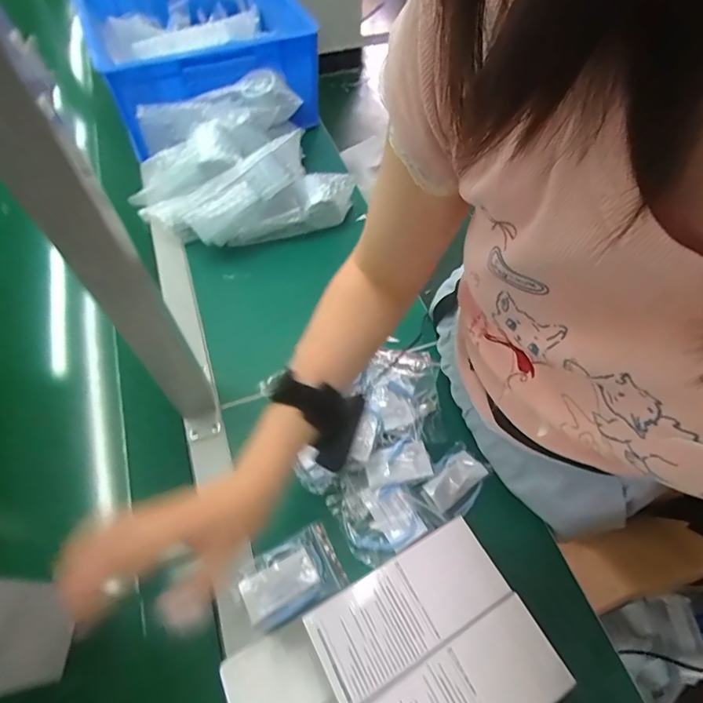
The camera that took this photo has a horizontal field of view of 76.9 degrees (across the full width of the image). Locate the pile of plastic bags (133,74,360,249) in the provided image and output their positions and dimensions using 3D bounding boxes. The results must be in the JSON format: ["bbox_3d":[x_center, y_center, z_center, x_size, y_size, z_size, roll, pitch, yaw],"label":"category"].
[{"bbox_3d":[-0.186,-0.283,0.672,0.286,0.112,0.245,-26,63,-17],"label":"pile of plastic bags"}]

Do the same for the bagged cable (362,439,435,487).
[{"bbox_3d":[0.050,0.121,0.483,0.071,0.018,0.041,-9,59,-8],"label":"bagged cable"}]

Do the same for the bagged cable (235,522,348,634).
[{"bbox_3d":[-0.060,0.217,0.429,0.096,0.015,0.066,-24,62,-16],"label":"bagged cable"}]

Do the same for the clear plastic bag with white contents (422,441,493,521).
[{"bbox_3d":[0.113,0.139,0.477,0.053,0.021,0.075,39,64,20],"label":"clear plastic bag with white contents"}]

